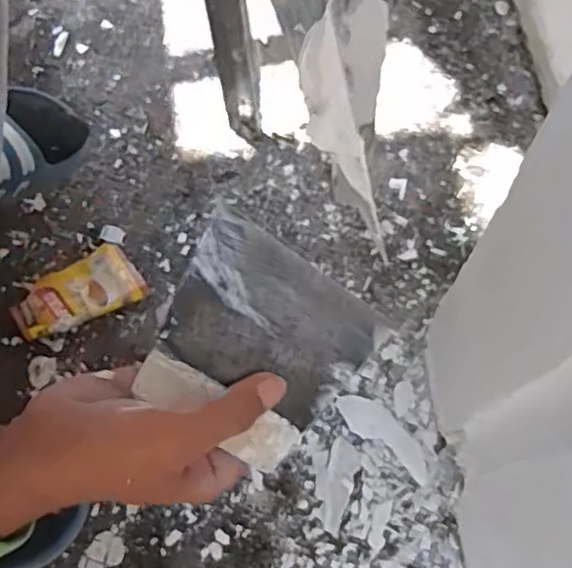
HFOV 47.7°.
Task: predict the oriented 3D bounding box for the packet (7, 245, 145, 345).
[{"bbox_3d":[-0.198,0.007,0.613,0.116,0.022,0.065,-26,71,-6],"label":"packet"}]

